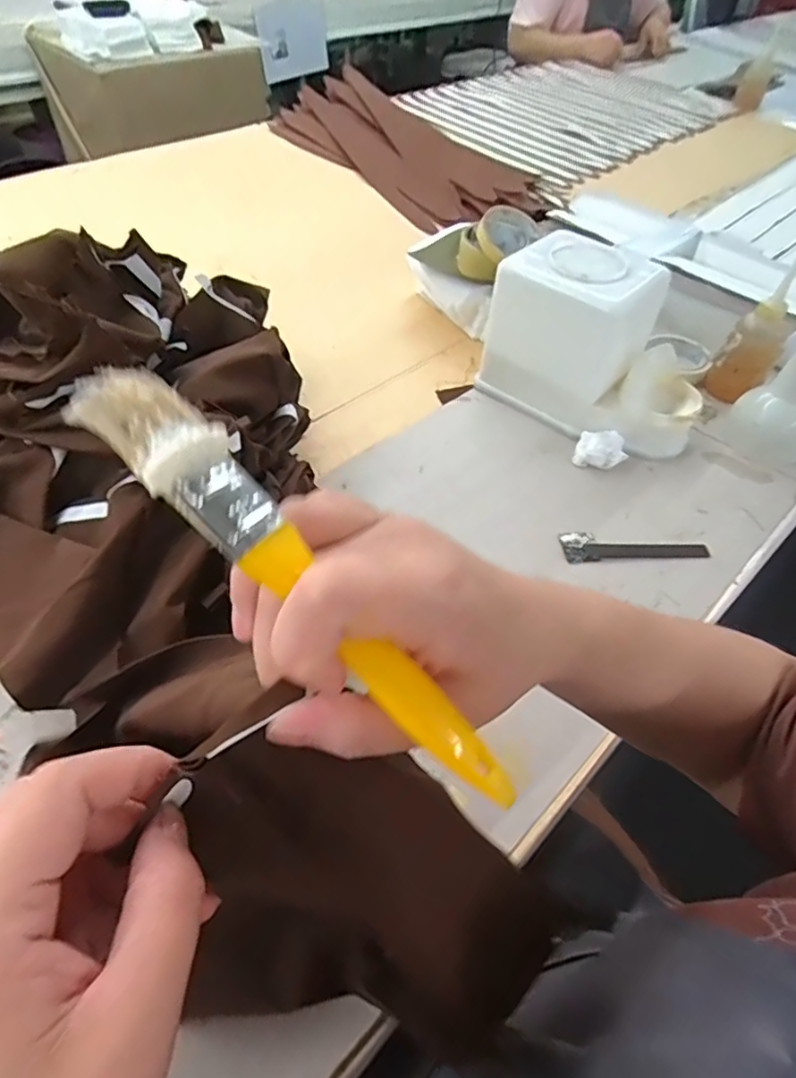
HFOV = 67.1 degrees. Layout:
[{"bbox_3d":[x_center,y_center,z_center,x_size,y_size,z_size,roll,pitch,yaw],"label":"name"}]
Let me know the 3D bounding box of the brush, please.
[{"bbox_3d":[-0.025,0.016,0.178,0.167,0.009,0.027,47,58,-6],"label":"brush"}]

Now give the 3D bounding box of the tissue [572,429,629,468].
[{"bbox_3d":[0.223,-0.098,0.653,0.053,0.045,0.030,21,53,12],"label":"tissue"}]

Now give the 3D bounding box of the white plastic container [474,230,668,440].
[{"bbox_3d":[0.195,-0.236,0.689,0.153,0.159,0.121,34,56,21],"label":"white plastic container"}]

